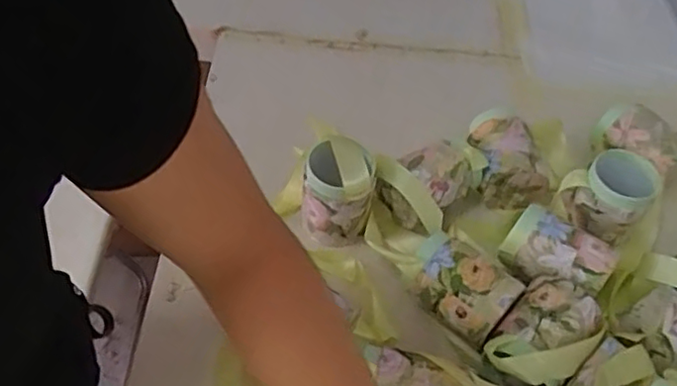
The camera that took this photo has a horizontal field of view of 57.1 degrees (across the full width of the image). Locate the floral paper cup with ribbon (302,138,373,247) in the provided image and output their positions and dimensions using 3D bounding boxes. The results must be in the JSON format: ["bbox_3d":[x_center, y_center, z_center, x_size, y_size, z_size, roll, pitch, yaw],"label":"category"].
[{"bbox_3d":[-0.001,0.001,0.640,0.067,0.100,0.064,2,52,-3],"label":"floral paper cup with ribbon"}]

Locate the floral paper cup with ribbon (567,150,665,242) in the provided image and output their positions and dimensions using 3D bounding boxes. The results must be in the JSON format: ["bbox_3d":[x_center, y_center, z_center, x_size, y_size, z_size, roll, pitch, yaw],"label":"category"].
[{"bbox_3d":[0.290,-0.001,0.654,0.064,0.064,0.080,31,56,18],"label":"floral paper cup with ribbon"}]

